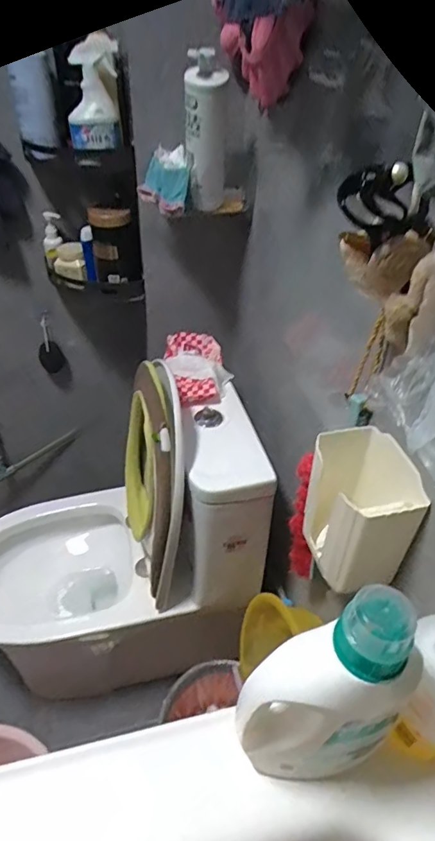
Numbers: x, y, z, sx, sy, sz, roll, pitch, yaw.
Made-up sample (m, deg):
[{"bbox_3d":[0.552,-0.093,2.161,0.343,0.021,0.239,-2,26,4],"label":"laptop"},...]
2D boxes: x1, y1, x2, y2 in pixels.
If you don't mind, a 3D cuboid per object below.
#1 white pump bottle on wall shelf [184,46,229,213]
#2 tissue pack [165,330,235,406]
[{"bbox_3d":[-0.021,-0.522,0.904,0.071,0.256,0.062,-2,40,-5],"label":"white pump bottle on wall shelf"},{"bbox_3d":[-0.041,-0.111,1.032,0.127,0.053,0.190,-6,40,-9],"label":"tissue pack"}]

